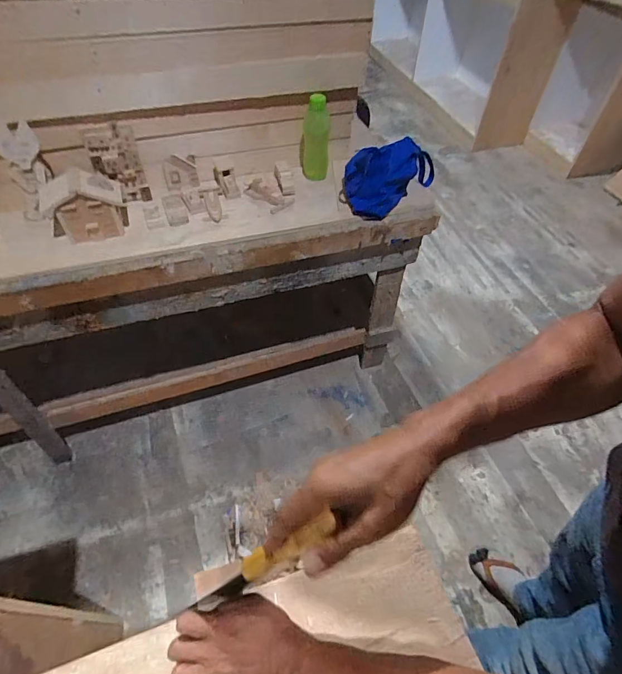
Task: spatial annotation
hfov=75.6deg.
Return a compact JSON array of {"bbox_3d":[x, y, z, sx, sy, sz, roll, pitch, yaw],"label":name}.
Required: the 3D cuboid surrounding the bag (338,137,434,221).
[{"bbox_3d":[0.206,-0.433,1.055,0.283,0.157,0.138,-34,60,-24],"label":"bag"}]

